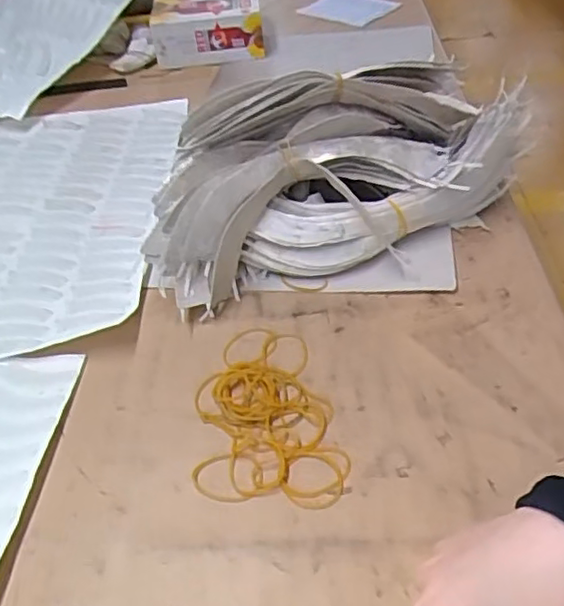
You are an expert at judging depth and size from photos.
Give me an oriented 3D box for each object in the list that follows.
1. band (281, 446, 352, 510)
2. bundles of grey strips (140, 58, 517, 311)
[{"bbox_3d":[0.022,0.113,0.412,0.042,0.004,0.047,5,45,12],"label":"band"},{"bbox_3d":[0.047,-0.123,0.562,0.353,0.131,0.143,-18,44,-11],"label":"bundles of grey strips"}]

